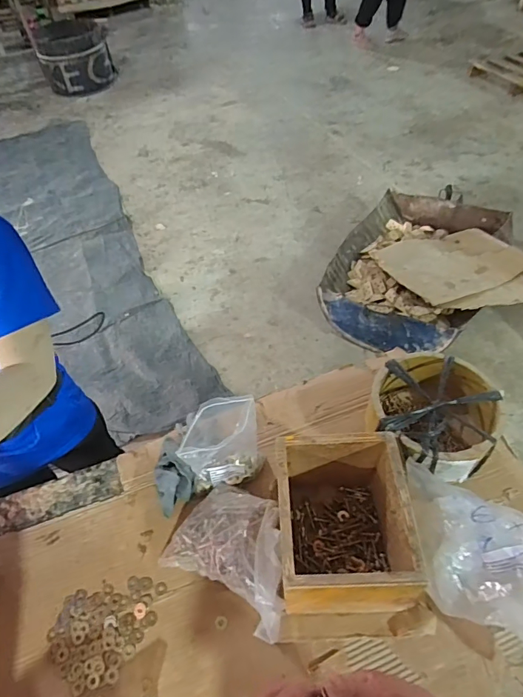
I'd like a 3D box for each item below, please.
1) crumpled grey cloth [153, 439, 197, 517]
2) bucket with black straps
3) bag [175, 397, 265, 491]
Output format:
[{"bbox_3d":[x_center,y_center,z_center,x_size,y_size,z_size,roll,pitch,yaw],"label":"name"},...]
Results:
[{"bbox_3d":[-0.158,0.221,0.793,0.069,0.048,0.132,-16,52,-9],"label":"crumpled grey cloth"},{"bbox_3d":[0.297,0.121,0.794,0.203,0.104,0.212,-2,51,2],"label":"bucket with black straps"},{"bbox_3d":[-0.066,0.161,0.746,0.124,0.203,0.088,-14,52,-7],"label":"bag"}]

